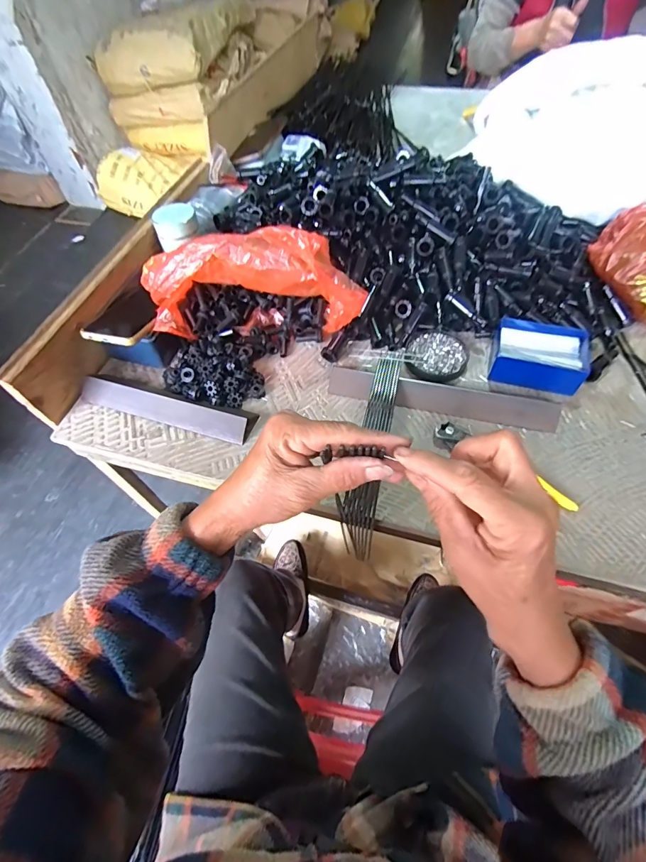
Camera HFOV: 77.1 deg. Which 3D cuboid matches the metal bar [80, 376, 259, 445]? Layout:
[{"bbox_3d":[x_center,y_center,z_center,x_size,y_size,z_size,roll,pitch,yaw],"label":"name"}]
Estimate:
[{"bbox_3d":[-0.204,-0.034,0.530,0.243,0.019,0.049,14,59,13],"label":"metal bar"}]

